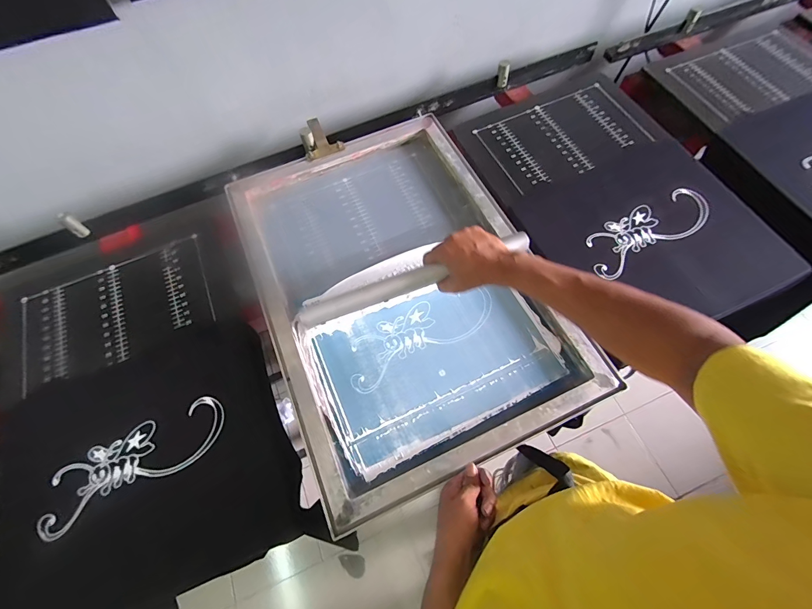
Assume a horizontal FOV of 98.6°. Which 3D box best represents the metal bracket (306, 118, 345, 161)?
[{"bbox_3d":[-0.183,-0.355,0.734,0.080,0.033,0.085,-19,68,-6],"label":"metal bracket"}]

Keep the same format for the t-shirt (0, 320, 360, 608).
[{"bbox_3d":[-0.395,0.295,0.577,0.461,0.143,0.428,-22,67,-9],"label":"t-shirt"}]

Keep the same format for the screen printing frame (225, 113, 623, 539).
[{"bbox_3d":[-0.014,-0.050,0.621,0.450,0.030,0.640,-23,68,-8],"label":"screen printing frame"}]

